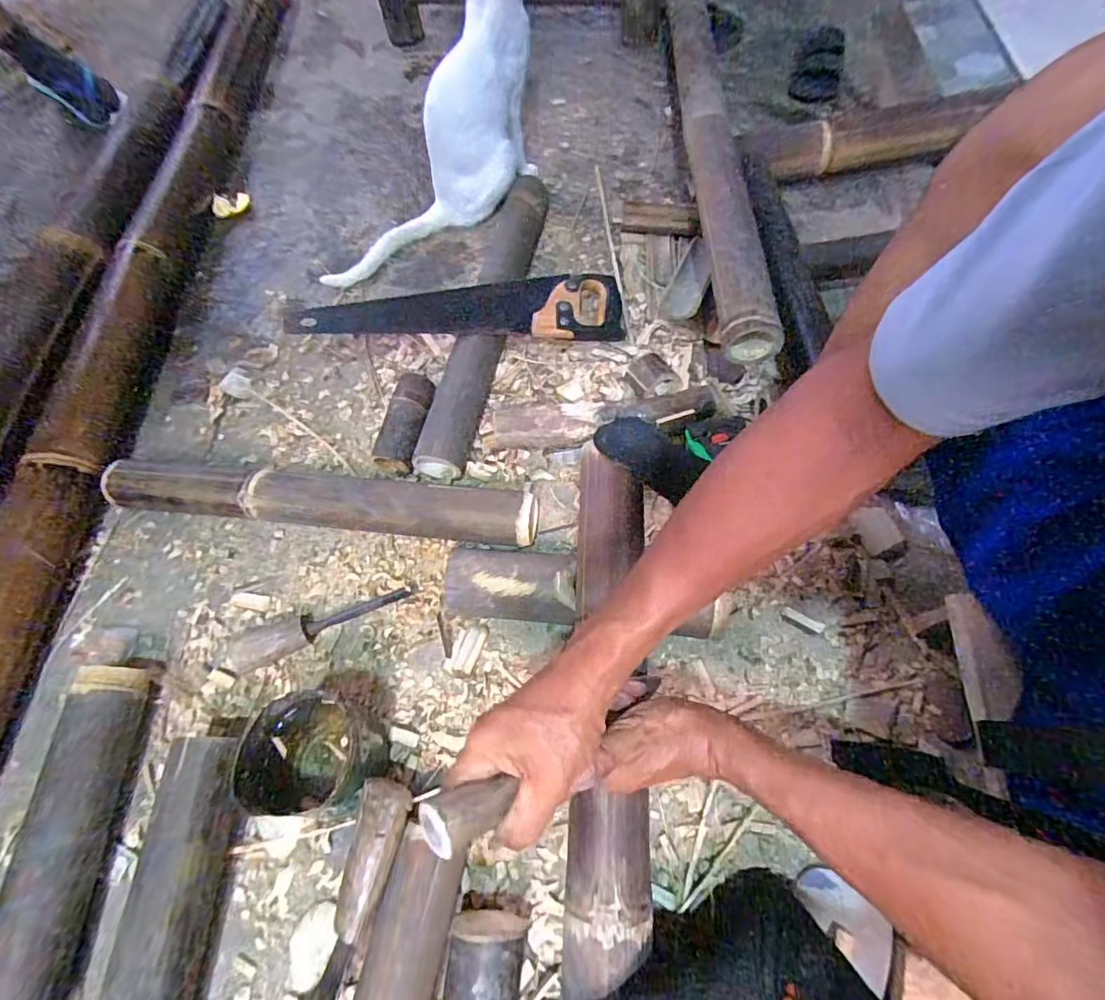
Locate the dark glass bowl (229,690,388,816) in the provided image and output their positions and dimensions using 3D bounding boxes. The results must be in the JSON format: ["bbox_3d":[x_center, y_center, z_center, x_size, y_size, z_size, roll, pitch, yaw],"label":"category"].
[{"bbox_3d":[-0.218,0.243,0.494,0.100,0.126,0.092,-1,65,2],"label":"dark glass bowl"}]

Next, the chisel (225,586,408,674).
[{"bbox_3d":[-0.271,0.133,0.591,0.215,0.039,0.051,-25,66,-10],"label":"chisel"}]

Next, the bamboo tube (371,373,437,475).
[{"bbox_3d":[-0.194,-0.105,0.707,0.054,0.055,0.143,11,65,7],"label":"bamboo tube"}]

